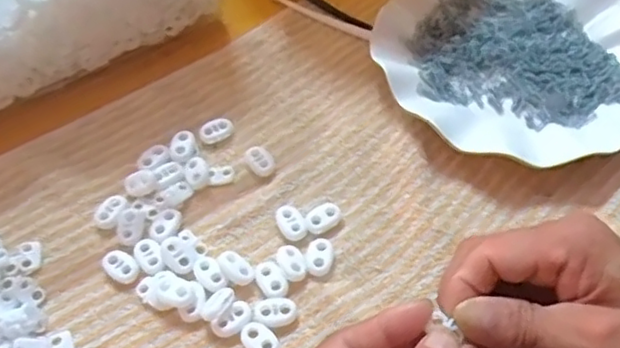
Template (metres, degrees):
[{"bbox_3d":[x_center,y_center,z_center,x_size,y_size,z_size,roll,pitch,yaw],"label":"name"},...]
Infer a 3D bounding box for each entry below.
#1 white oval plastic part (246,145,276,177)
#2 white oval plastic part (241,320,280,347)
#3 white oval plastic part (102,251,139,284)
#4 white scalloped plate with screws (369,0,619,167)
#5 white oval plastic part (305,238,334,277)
[{"bbox_3d":[-0.031,-0.008,0.384,0.014,0.006,0.021,-25,61,-14],"label":"white oval plastic part"},{"bbox_3d":[-0.026,0.088,0.325,0.016,0.005,0.023,-35,64,-19],"label":"white oval plastic part"},{"bbox_3d":[-0.106,0.053,0.347,0.024,0.007,0.014,36,65,21],"label":"white oval plastic part"},{"bbox_3d":[0.140,-0.084,0.417,0.180,0.026,0.181,0,58,1],"label":"white scalloped plate with screws"},{"bbox_3d":[0.005,0.047,0.348,0.015,0.004,0.022,10,59,7],"label":"white oval plastic part"}]

